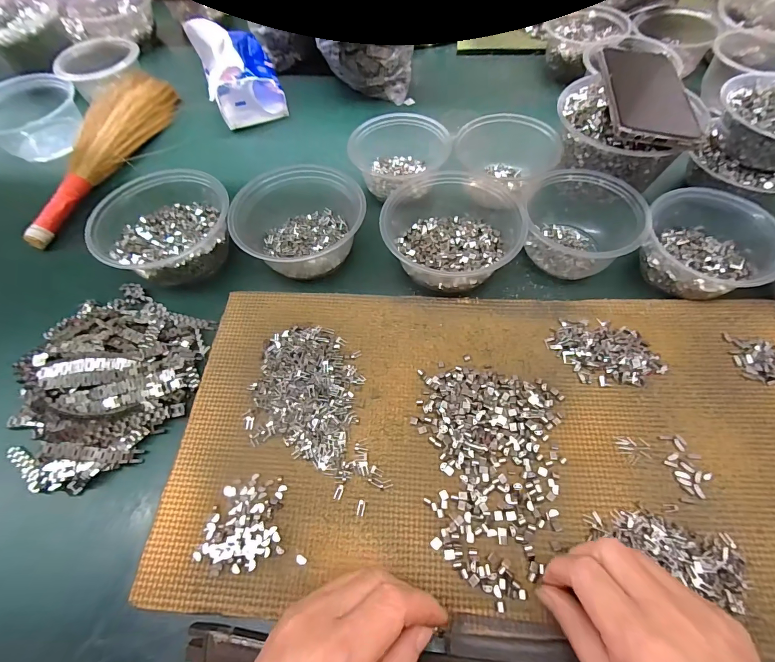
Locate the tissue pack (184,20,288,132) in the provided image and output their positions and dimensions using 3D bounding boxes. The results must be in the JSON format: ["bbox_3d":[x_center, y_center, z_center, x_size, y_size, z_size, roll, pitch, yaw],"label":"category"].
[{"bbox_3d":[-0.211,-0.366,0.540,0.100,0.092,0.119,-18,60,-7],"label":"tissue pack"}]

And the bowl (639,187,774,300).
[{"bbox_3d":[0.309,-0.088,0.365,0.109,0.054,0.118,-1,59,2],"label":"bowl"}]

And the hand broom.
[{"bbox_3d":[-0.371,-0.241,0.496,0.065,0.056,0.320,4,60,6],"label":"hand broom"}]

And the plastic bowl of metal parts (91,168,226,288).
[{"bbox_3d":[-0.232,-0.108,0.397,0.116,0.071,0.126,-1,59,2],"label":"plastic bowl of metal parts"}]

